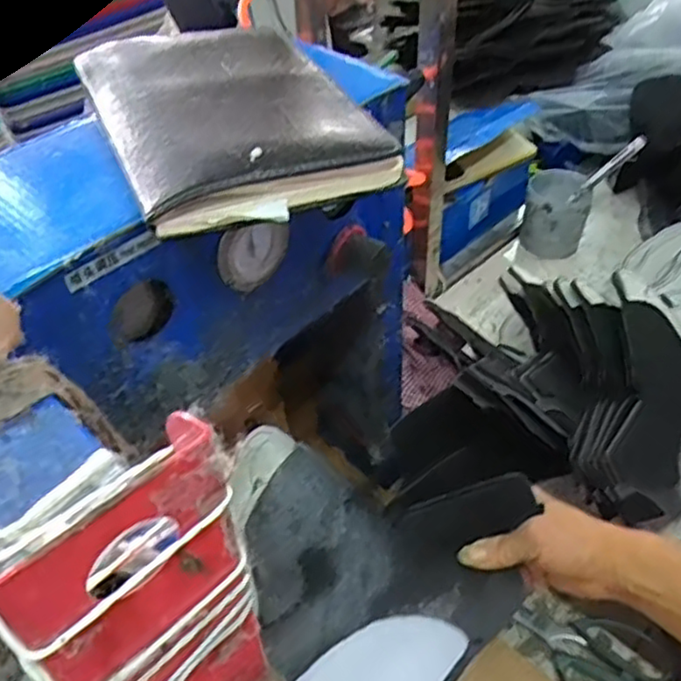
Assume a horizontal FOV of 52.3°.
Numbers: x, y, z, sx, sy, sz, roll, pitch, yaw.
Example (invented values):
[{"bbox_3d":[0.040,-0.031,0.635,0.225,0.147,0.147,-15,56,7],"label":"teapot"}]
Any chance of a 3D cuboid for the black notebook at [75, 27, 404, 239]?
[{"bbox_3d":[-0.068,-0.138,0.417,0.140,0.032,0.193,-20,47,-16],"label":"black notebook"}]

